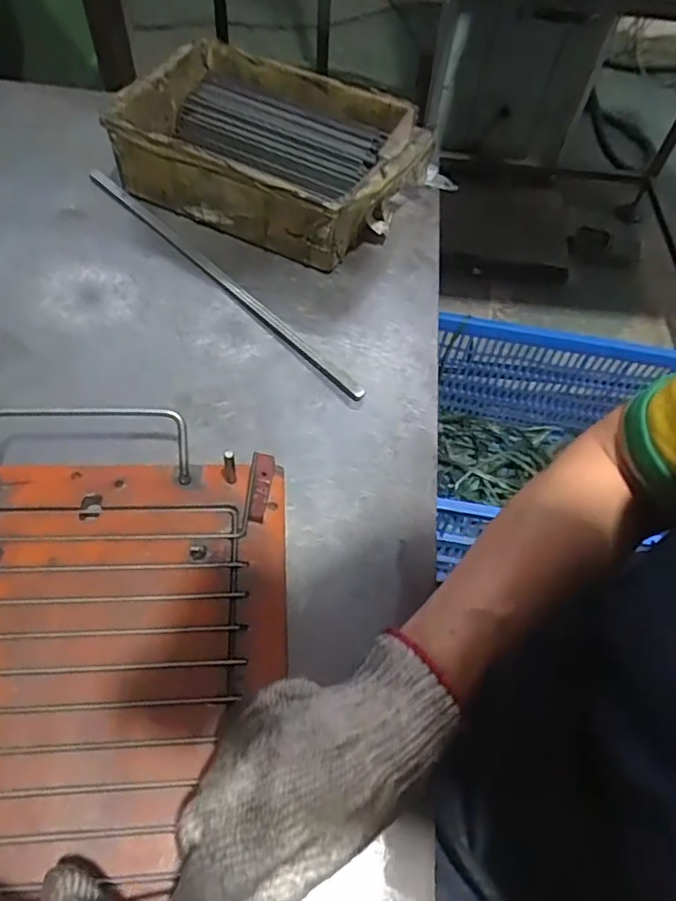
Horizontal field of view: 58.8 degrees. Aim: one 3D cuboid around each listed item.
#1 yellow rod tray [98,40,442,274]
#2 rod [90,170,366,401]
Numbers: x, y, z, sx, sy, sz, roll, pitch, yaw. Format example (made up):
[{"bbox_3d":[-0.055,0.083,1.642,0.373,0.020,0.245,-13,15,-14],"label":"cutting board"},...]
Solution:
[{"bbox_3d":[-0.062,-0.281,0.565,0.258,0.092,0.186,25,59,11],"label":"yellow rod tray"},{"bbox_3d":[-0.112,-0.157,0.529,0.013,0.008,0.360,-39,68,-25],"label":"rod"}]

